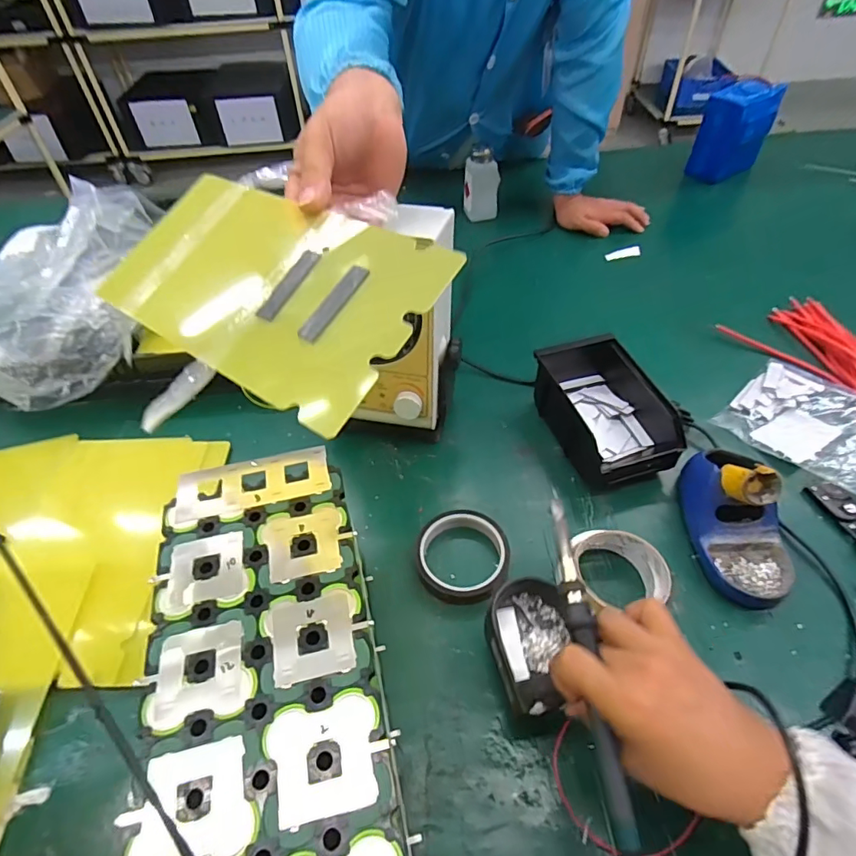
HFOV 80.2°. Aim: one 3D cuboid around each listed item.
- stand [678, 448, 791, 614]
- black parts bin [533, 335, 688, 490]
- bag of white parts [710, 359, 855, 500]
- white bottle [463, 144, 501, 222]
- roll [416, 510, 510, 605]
[{"bbox_3d":[0.303,0.083,0.490,0.080,0.081,0.154,-6,50,-3],"label":"stand"},{"bbox_3d":[0.208,-0.024,0.599,0.118,0.071,0.188,-14,50,-9],"label":"black parts bin"},{"bbox_3d":[0.481,0.005,0.583,0.167,0.032,0.224,-34,56,-24],"label":"bag of white parts"},{"bbox_3d":[0.097,-0.442,0.932,0.065,0.127,0.048,1,50,3],"label":"white bottle"},{"bbox_3d":[0.034,0.126,0.505,0.088,0.021,0.092,-1,49,2],"label":"roll"}]

